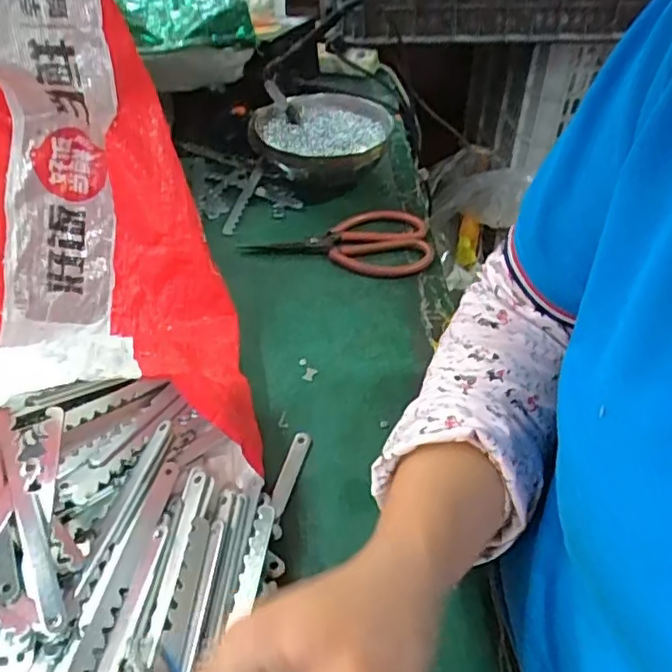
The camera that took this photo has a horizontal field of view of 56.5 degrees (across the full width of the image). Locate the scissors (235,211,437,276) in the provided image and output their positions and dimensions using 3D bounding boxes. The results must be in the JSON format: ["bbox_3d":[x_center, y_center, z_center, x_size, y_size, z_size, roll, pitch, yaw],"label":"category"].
[{"bbox_3d":[0.004,-0.094,0.639,0.186,0.013,0.085,-1,58,-2],"label":"scissors"}]

